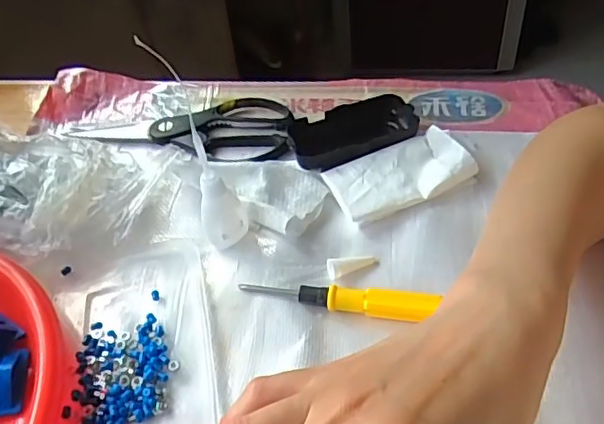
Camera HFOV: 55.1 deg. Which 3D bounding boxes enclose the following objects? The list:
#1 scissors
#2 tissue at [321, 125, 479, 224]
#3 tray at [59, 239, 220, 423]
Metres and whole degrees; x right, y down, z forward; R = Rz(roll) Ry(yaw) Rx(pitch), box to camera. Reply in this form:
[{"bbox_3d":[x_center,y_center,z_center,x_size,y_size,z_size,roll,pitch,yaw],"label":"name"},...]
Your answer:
[{"bbox_3d":[-0.109,-0.087,0.545,0.216,0.010,0.094,9,49,16],"label":"scissors"},{"bbox_3d":[0.079,-0.031,0.469,0.113,0.015,0.059,-21,48,-12],"label":"tissue"},{"bbox_3d":[-0.110,0.090,0.389,0.096,0.010,0.164,-11,46,-3],"label":"tray"}]

